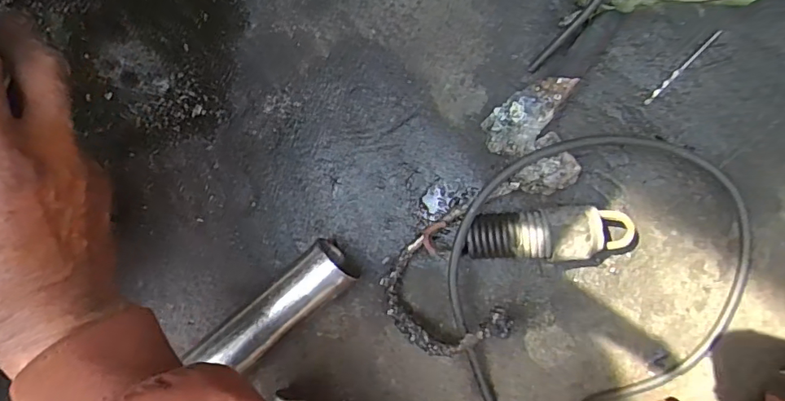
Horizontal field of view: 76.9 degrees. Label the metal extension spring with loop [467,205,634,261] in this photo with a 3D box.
[{"bbox_3d":[0.092,0.020,0.292,0.092,0.030,0.029,-4,88,6],"label":"metal extension spring with loop"}]

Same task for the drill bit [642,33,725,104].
[{"bbox_3d":[0.176,-0.080,0.298,0.004,0.004,0.059,45,93,6],"label":"drill bit"}]

